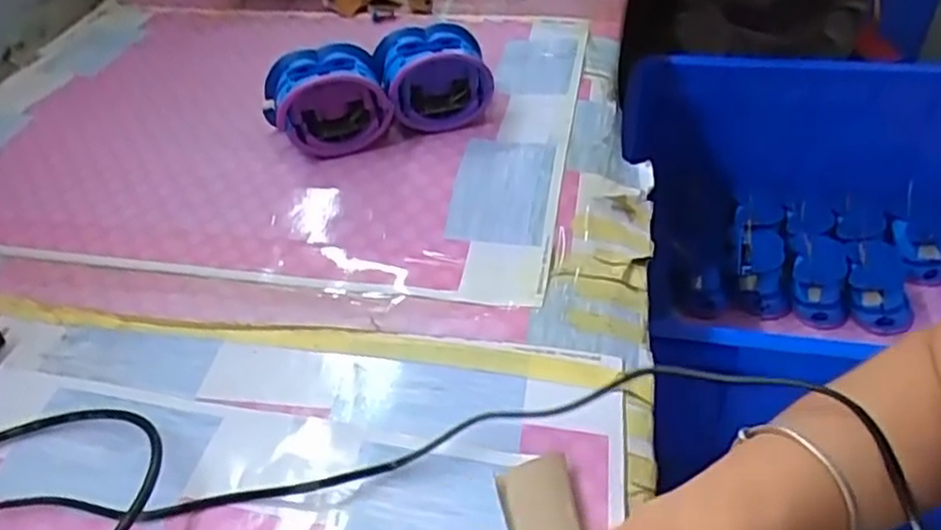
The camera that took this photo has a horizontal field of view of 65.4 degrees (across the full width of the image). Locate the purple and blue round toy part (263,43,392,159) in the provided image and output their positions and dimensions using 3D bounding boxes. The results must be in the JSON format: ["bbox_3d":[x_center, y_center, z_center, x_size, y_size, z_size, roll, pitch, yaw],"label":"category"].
[{"bbox_3d":[-0.112,-0.128,0.564,0.087,0.068,0.082,-3,42,3],"label":"purple and blue round toy part"}]

